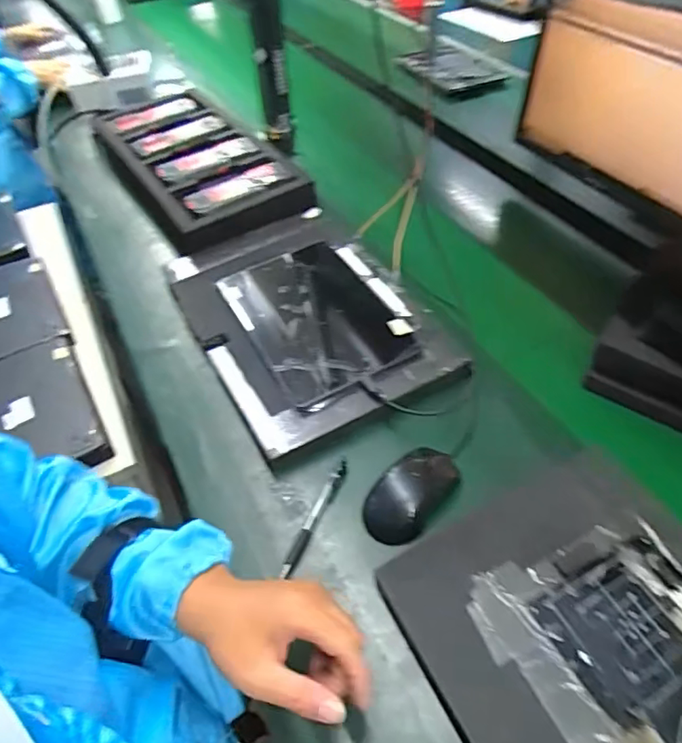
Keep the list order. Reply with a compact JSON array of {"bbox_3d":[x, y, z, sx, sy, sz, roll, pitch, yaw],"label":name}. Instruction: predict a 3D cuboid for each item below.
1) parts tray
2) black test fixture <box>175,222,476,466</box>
[{"bbox_3d":[-0.265,-0.370,0.924,0.233,0.041,0.484,-28,53,-19],"label":"parts tray"},{"bbox_3d":[-0.047,-0.071,0.696,0.264,0.039,0.387,-25,52,-17],"label":"black test fixture"}]

